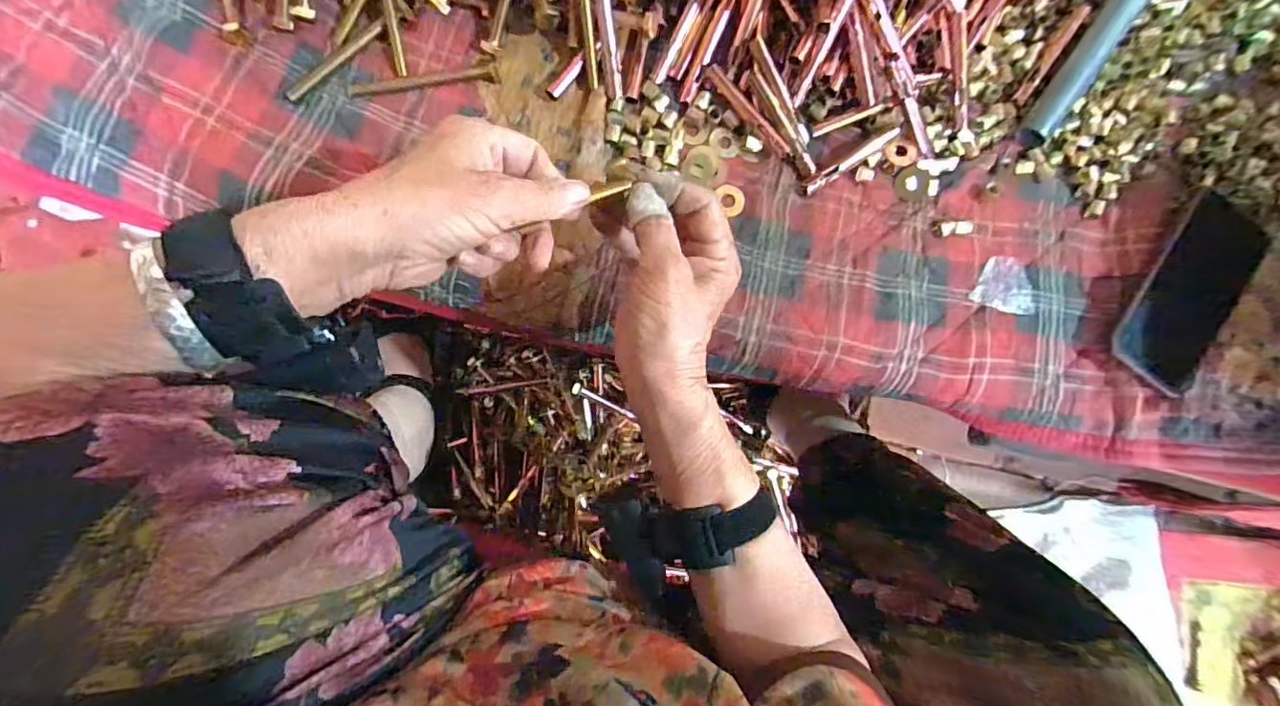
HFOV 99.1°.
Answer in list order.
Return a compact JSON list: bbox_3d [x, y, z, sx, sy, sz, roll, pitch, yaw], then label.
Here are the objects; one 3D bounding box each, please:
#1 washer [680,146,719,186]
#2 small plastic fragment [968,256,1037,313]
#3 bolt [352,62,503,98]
[{"bbox_3d":[0.046,-0.143,0.412,0.028,0.004,0.028,0,86,-7],"label":"washer"},{"bbox_3d":[0.290,-0.054,0.429,0.048,0.005,0.040,18,84,-5],"label":"small plastic fragment"},{"bbox_3d":[-0.154,-0.196,0.390,0.105,0.012,0.012,-10,87,-7],"label":"bolt"}]

